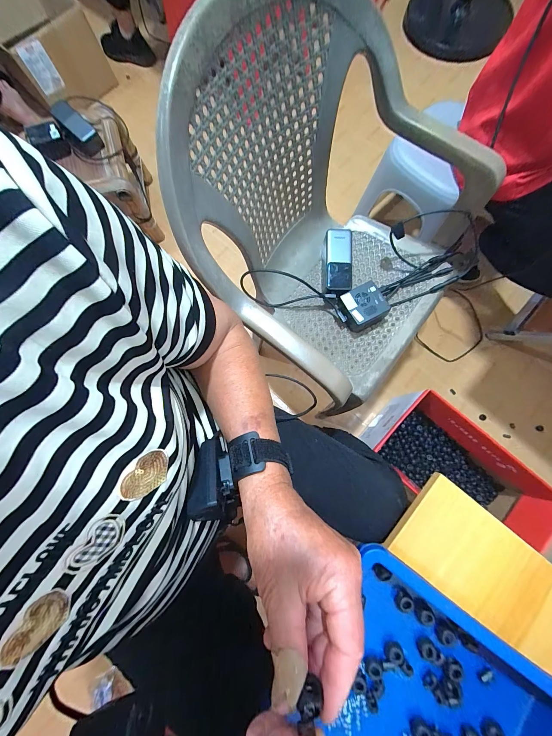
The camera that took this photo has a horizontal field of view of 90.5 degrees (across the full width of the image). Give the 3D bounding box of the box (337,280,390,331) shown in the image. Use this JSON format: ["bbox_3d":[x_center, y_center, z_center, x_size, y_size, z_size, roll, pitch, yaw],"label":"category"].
[{"bbox_3d":[0.178,-0.123,0.561,0.081,0.051,0.074,-26,79,-3],"label":"box"}]

